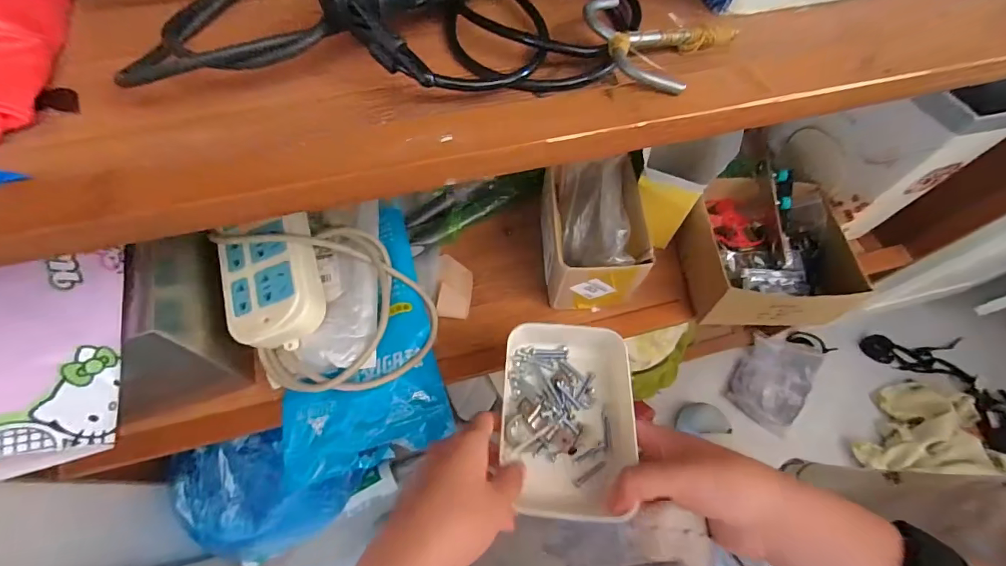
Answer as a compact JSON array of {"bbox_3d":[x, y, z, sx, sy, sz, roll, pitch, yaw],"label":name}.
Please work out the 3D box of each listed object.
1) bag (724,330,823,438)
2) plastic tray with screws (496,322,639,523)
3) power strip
[{"bbox_3d":[0.463,0.161,0.736,0.119,0.021,0.158,30,67,11],"label":"bag"},{"bbox_3d":[0.046,0.094,0.325,0.089,0.039,0.141,5,65,-1],"label":"plastic tray with screws"},{"bbox_3d":[-0.156,0.015,0.396,0.165,0.082,0.160,-16,67,-10],"label":"power strip"}]

